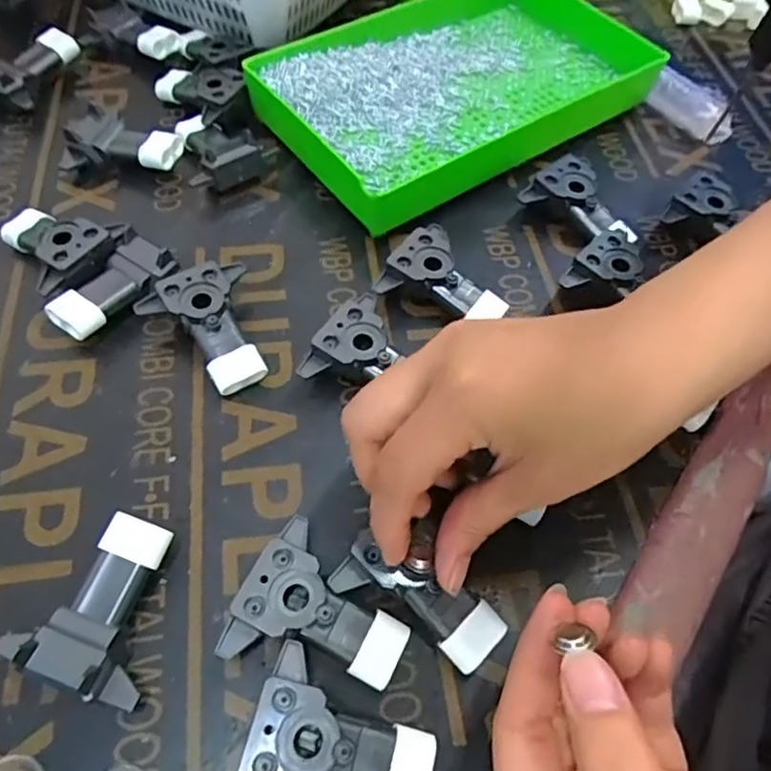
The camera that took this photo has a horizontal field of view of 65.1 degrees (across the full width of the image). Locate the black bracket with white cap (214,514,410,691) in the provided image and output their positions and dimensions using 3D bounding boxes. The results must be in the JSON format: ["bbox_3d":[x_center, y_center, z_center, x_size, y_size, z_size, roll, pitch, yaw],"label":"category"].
[{"bbox_3d":[-0.023,0.090,0.237,0.063,0.026,0.055,23,60,11],"label":"black bracket with white cap"}]

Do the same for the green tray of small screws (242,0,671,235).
[{"bbox_3d":[0.045,-0.200,0.401,0.241,0.033,0.160,-33,65,-20],"label":"green tray of small screws"}]

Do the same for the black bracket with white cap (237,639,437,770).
[{"bbox_3d":[-0.015,0.129,0.214,0.063,0.026,0.052,14,59,5],"label":"black bracket with white cap"}]

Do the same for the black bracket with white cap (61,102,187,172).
[{"bbox_3d":[-0.160,-0.148,0.373,0.069,0.021,0.038,5,58,0],"label":"black bracket with white cap"}]

